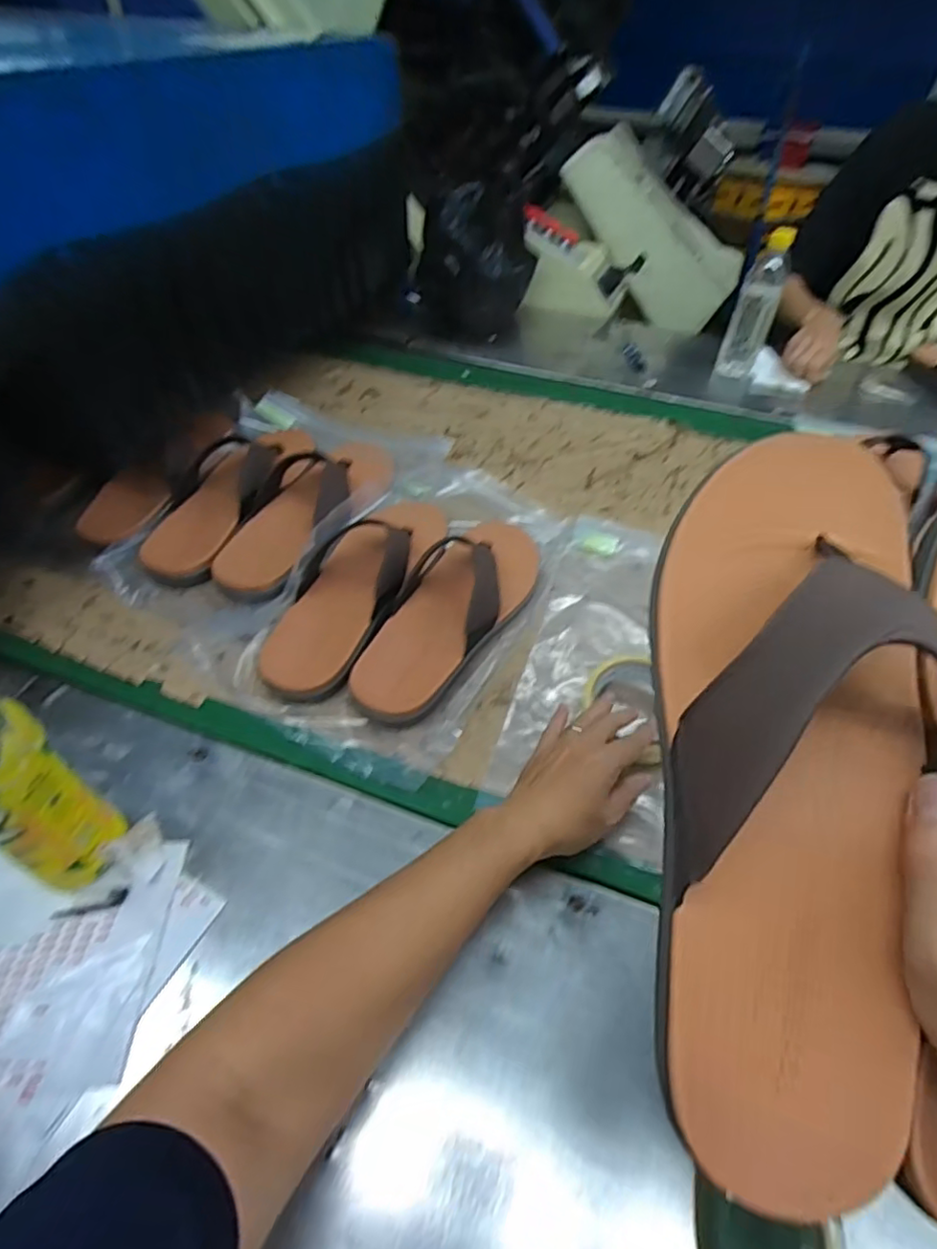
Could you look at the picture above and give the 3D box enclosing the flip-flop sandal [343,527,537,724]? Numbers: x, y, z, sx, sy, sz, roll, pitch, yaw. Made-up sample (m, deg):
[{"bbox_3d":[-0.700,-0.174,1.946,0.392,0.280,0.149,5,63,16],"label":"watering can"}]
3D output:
[{"bbox_3d":[-0.013,-0.027,0.597,0.096,0.062,0.288,27,53,20],"label":"flip-flop sandal"}]

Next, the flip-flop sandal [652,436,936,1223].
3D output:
[{"bbox_3d":[0.124,0.055,0.213,0.100,0.066,0.278,7,79,3],"label":"flip-flop sandal"}]

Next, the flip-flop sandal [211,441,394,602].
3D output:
[{"bbox_3d":[-0.181,-0.152,0.709,0.118,0.052,0.315,19,51,14],"label":"flip-flop sandal"}]

